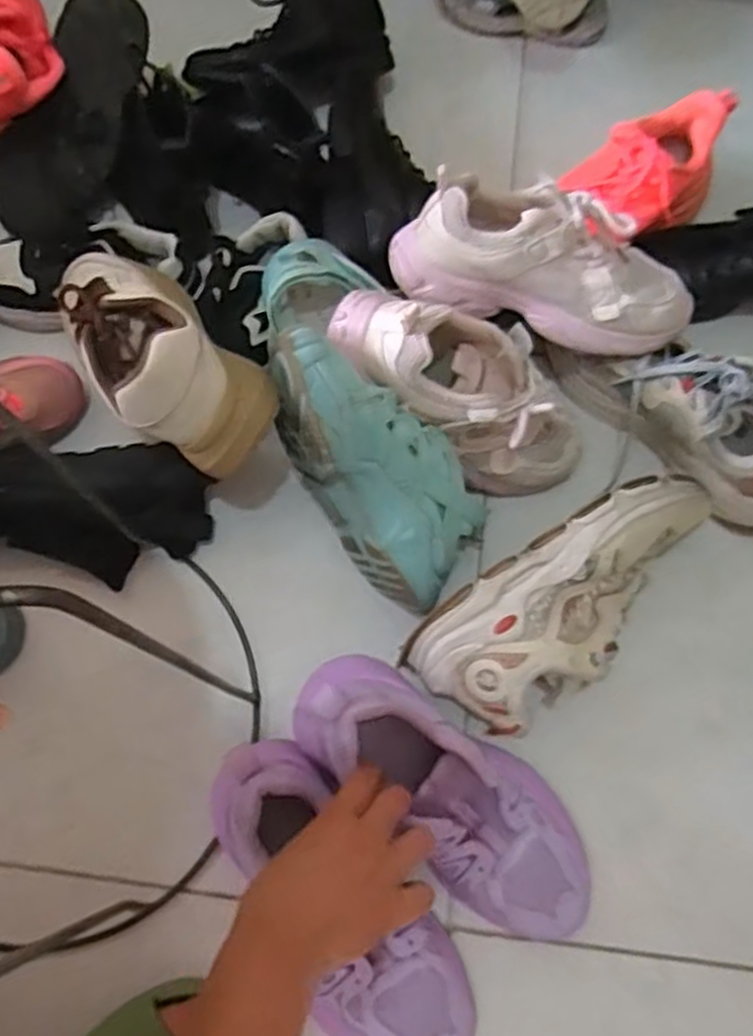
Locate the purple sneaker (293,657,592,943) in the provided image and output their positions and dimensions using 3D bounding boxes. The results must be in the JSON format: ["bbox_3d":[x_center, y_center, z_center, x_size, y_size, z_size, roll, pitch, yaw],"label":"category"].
[{"bbox_3d":[0.049,0.193,0.552,0.241,0.088,0.102,42,76,-3],"label":"purple sneaker"}]

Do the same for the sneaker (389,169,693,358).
[{"bbox_3d":[0.136,-0.207,0.621,0.248,0.080,0.091,14,72,4],"label":"sneaker"}]

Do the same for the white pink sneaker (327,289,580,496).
[{"bbox_3d":[0.081,-0.094,0.597,0.232,0.103,0.080,34,71,-29],"label":"white pink sneaker"}]

